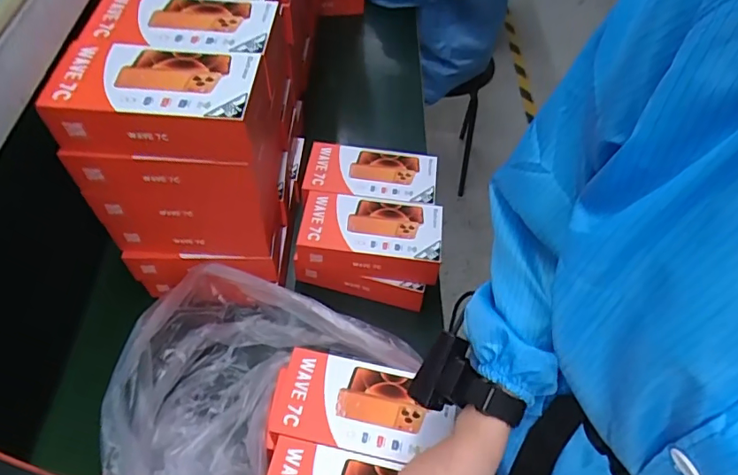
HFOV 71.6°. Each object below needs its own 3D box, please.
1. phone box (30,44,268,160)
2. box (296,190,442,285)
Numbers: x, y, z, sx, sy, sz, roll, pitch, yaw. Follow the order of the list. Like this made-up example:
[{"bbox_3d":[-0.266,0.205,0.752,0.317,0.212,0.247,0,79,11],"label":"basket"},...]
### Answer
[{"bbox_3d":[-0.191,-0.133,0.487,0.188,0.054,0.102,4,54,1],"label":"phone box"},{"bbox_3d":[0.003,-0.002,0.680,0.183,0.052,0.096,8,55,4],"label":"box"}]

